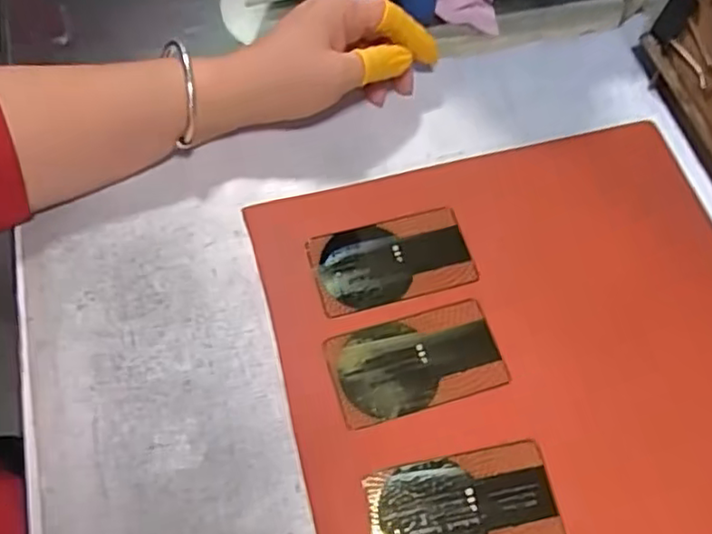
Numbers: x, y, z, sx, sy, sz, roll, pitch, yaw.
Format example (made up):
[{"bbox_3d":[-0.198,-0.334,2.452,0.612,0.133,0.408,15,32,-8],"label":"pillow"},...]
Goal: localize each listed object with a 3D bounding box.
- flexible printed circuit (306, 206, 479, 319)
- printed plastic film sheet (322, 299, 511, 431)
[{"bbox_3d":[0.020,-0.003,0.351,0.085,0.004,0.048,-13,64,-10],"label":"flexible printed circuit"},{"bbox_3d":[0.030,0.048,0.325,0.084,0.004,0.048,-15,65,-9],"label":"printed plastic film sheet"}]

